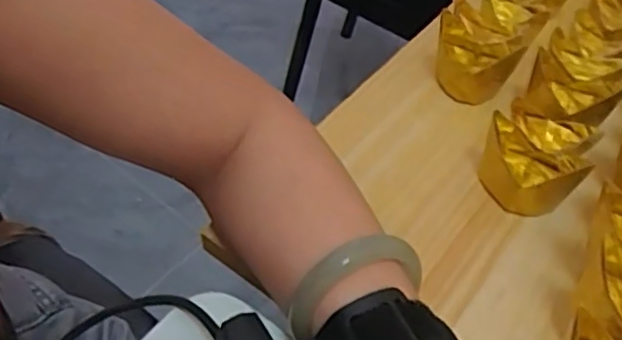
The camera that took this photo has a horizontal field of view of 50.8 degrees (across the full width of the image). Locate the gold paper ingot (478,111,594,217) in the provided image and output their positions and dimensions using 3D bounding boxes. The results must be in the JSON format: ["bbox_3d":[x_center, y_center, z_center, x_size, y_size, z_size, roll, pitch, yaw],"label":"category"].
[{"bbox_3d":[0.121,0.001,0.368,0.056,0.041,0.036,39,58,25],"label":"gold paper ingot"}]

